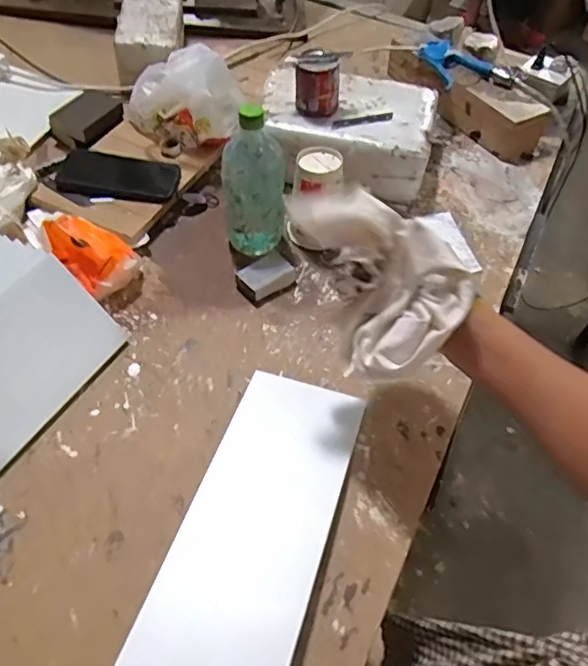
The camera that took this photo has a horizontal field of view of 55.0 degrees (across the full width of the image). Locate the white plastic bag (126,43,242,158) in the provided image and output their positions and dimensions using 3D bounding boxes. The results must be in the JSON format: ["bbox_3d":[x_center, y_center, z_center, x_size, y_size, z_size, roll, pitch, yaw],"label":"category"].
[{"bbox_3d":[-0.170,-0.377,0.909,0.163,0.128,0.162,-35,64,-27],"label":"white plastic bag"}]

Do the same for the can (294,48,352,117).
[{"bbox_3d":[0.039,-0.376,0.842,0.065,0.080,0.060,3,53,-3],"label":"can"}]

